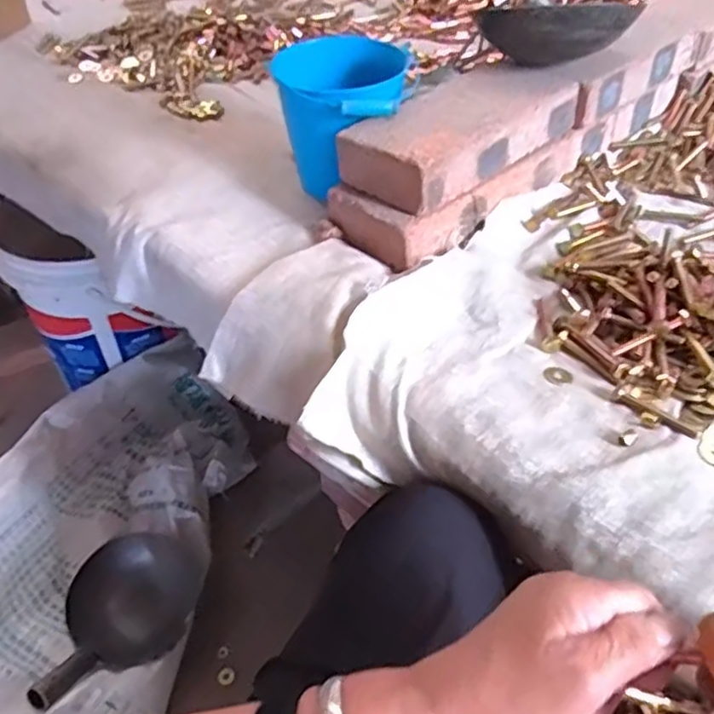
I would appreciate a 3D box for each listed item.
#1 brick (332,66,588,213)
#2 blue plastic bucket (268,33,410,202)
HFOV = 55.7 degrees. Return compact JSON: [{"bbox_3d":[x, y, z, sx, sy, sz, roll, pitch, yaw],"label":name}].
[{"bbox_3d":[0.101,-0.222,0.649,0.230,0.055,0.103,-34,53,-27],"label":"brick"},{"bbox_3d":[-0.017,-0.241,0.703,0.126,0.122,0.130,-2,45,2],"label":"blue plastic bucket"}]

